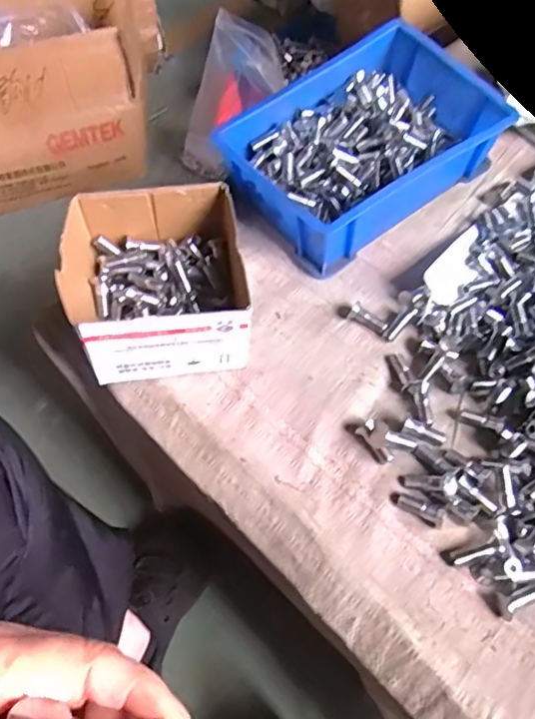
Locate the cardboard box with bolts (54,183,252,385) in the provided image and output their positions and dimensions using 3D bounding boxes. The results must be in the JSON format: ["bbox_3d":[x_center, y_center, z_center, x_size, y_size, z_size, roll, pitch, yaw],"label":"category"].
[{"bbox_3d":[-0.094,-0.064,0.485,0.135,0.085,0.145,-6,59,-4],"label":"cardboard box with bolts"}]

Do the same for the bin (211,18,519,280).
[{"bbox_3d":[0.098,-0.214,0.573,0.250,0.091,0.169,-32,64,-18],"label":"bin"}]

